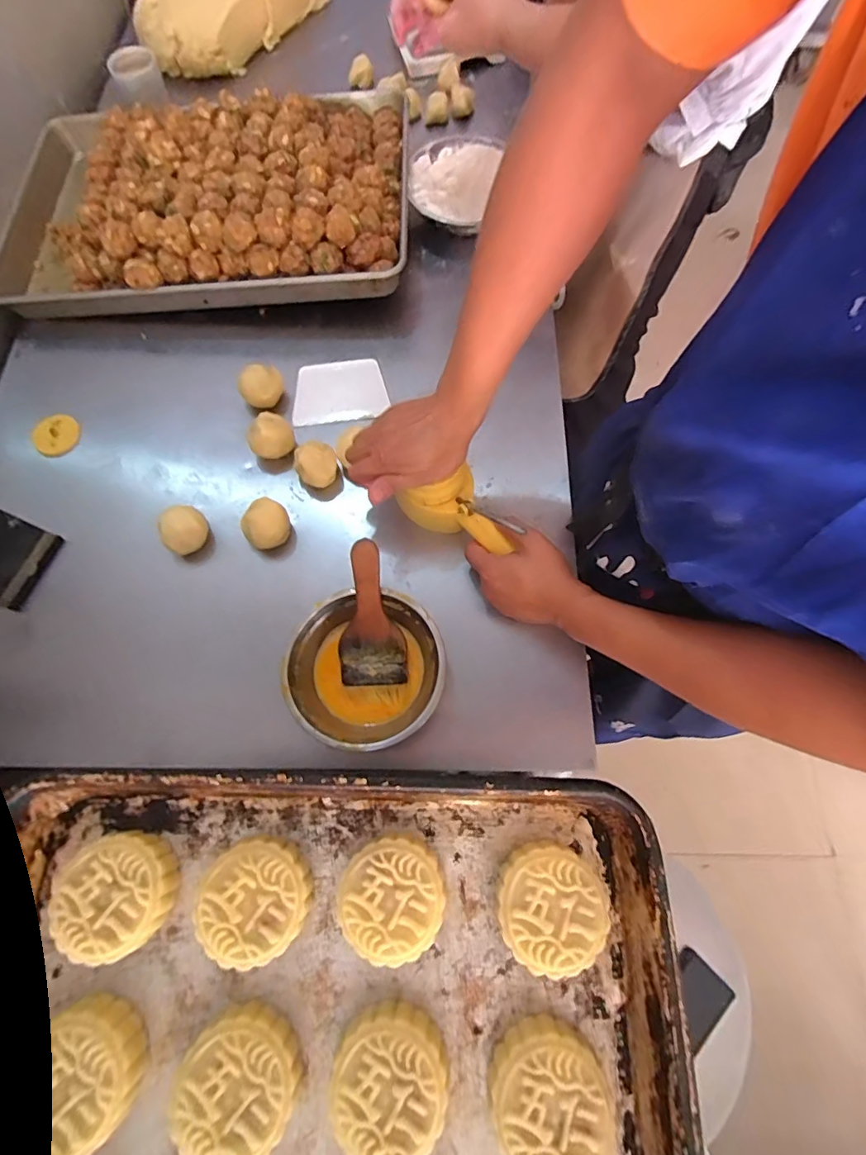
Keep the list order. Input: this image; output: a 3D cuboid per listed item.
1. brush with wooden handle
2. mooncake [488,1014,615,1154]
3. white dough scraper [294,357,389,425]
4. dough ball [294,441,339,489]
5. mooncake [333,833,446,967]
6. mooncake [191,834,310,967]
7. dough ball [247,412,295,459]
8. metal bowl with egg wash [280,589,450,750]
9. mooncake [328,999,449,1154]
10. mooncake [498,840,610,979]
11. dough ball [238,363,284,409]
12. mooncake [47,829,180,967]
[{"bbox_3d":[-0.070,0.040,0.534,0.070,0.014,0.156,-6,95,-1],"label":"brush with wooden handle"},{"bbox_3d":[0.065,0.295,0.281,0.064,0.027,0.065,0,71,1],"label":"mooncake"},{"bbox_3d":[-0.130,-0.260,0.680,0.125,0.009,0.091,-8,80,-5],"label":"white dough scraper"},{"bbox_3d":[-0.146,-0.142,0.624,0.052,0.047,0.050,0,71,1],"label":"dough ball"},{"bbox_3d":[-0.026,0.200,0.311,0.063,0.026,0.066,0,71,1],"label":"mooncake"},{"bbox_3d":[-0.110,0.199,0.309,0.066,0.025,0.064,0,71,1],"label":"mooncake"},{"bbox_3d":[-0.206,-0.179,0.635,0.051,0.052,0.057,29,74,10],"label":"dough ball"},{"bbox_3d":[-0.073,0.099,0.539,0.163,0.048,0.165,0,71,1],"label":"metal bowl with egg wash"},{"bbox_3d":[-0.025,0.291,0.285,0.063,0.026,0.066,0,71,1],"label":"mooncake"},{"bbox_3d":[0.073,0.204,0.307,0.064,0.028,0.065,0,71,1],"label":"mooncake"},{"bbox_3d":[-0.227,-0.254,0.658,0.059,0.047,0.058,0,71,1],"label":"dough ball"},{"bbox_3d":[-0.198,0.198,0.312,0.066,0.027,0.066,-10,71,-3],"label":"mooncake"}]

